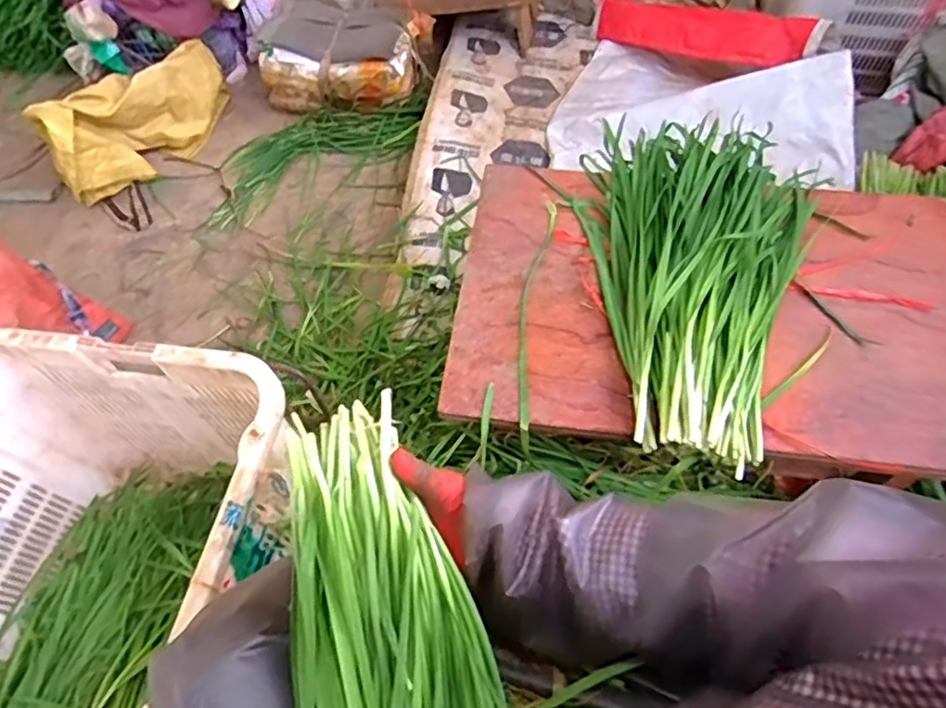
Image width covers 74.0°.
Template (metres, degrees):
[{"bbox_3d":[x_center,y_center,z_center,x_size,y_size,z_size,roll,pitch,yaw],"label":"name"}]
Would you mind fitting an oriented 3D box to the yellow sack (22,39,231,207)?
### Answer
[{"bbox_3d":[-0.792,-0.577,1.477,0.189,0.206,0.490,30,64,20],"label":"yellow sack"}]

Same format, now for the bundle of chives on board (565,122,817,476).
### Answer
[{"bbox_3d":[0.254,-0.120,0.745,0.276,0.082,0.522,13,60,11],"label":"bundle of chives on board"}]

